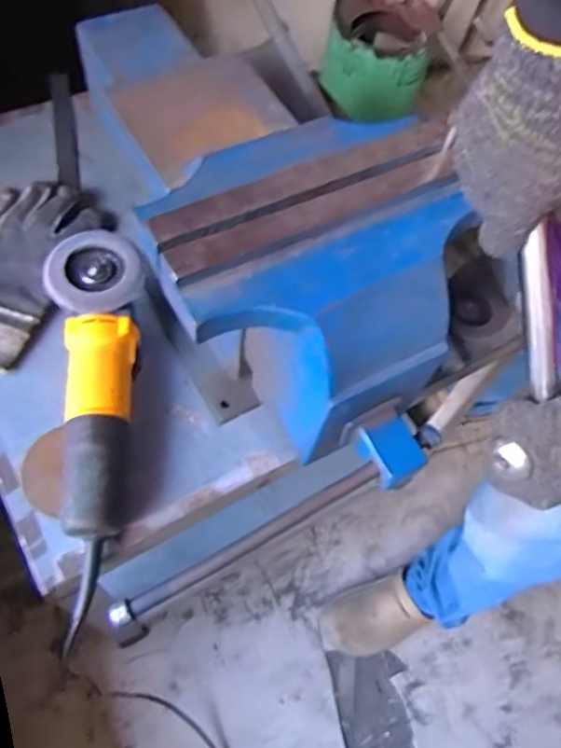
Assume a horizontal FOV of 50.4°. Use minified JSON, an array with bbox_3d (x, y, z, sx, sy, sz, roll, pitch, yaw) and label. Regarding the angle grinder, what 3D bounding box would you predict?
[{"bbox_3d":[-0.173,0.042,0.566,0.088,0.083,0.373,-2,77,-4],"label":"angle grinder"}]

